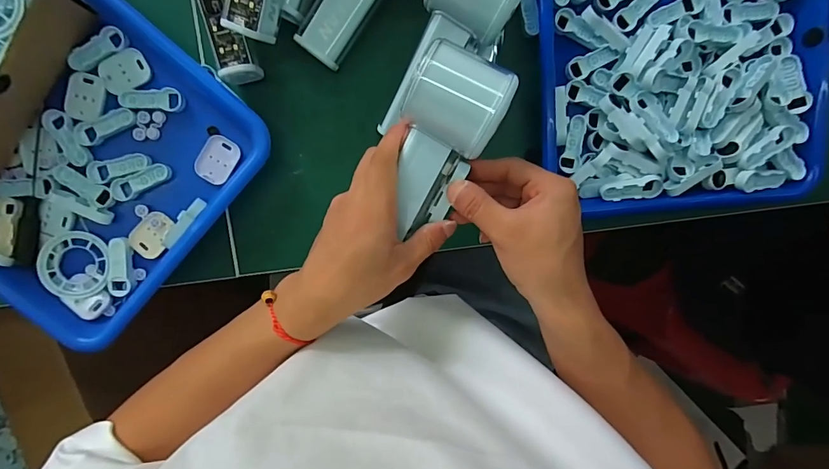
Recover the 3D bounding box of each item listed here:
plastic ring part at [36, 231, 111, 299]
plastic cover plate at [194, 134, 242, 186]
[{"bbox_3d":[-0.293,0.027,0.351,0.054,0.011,0.056,-1,96,-2],"label":"plastic ring part"},{"bbox_3d":[-0.172,-0.065,0.354,0.031,0.004,0.040,30,94,-5],"label":"plastic cover plate"}]

